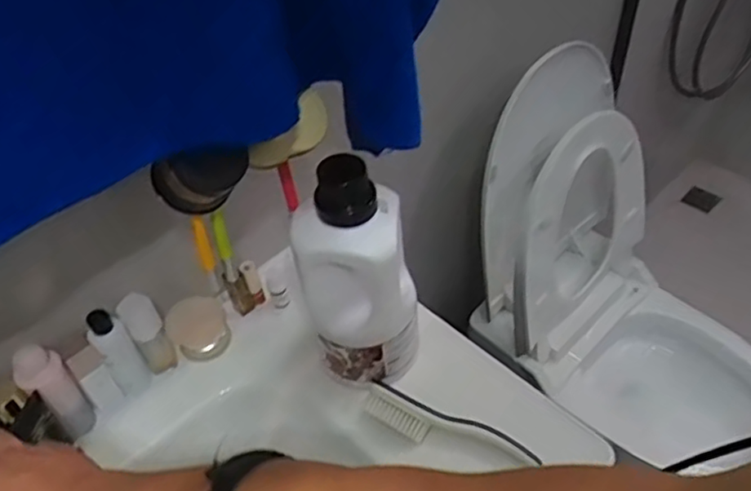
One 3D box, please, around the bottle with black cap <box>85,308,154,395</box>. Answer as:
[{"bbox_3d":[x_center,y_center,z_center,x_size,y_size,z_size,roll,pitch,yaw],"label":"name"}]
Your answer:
[{"bbox_3d":[-0.292,0.124,0.739,0.036,0.128,0.028,-29,51,-21],"label":"bottle with black cap"}]

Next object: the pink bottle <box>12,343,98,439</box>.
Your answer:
[{"bbox_3d":[-0.344,0.159,0.697,0.035,0.137,0.042,29,55,29],"label":"pink bottle"}]

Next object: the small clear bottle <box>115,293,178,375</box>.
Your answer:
[{"bbox_3d":[-0.266,0.106,0.763,0.036,0.118,0.027,-18,48,-12],"label":"small clear bottle"}]

